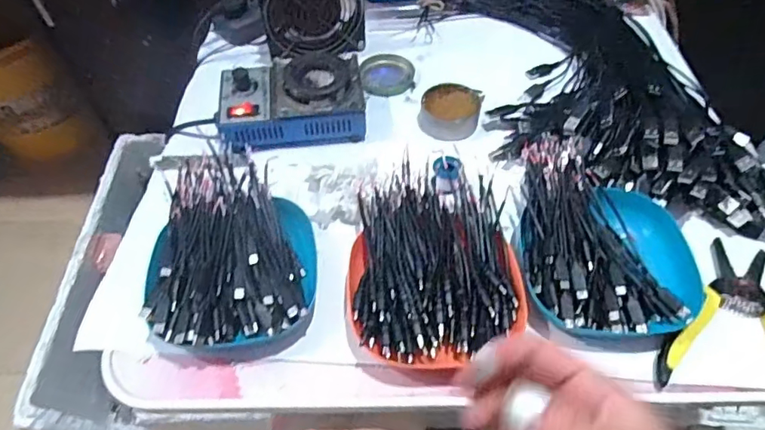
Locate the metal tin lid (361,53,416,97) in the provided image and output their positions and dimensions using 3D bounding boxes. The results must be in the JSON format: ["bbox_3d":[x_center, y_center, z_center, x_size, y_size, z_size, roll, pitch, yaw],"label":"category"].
[{"bbox_3d":[0.006,-0.170,0.626,0.064,0.013,0.062,0,55,1],"label":"metal tin lid"}]

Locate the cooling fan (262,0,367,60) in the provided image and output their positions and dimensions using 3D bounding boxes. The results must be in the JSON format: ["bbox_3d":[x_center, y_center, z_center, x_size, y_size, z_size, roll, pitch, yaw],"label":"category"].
[{"bbox_3d":[-0.080,-0.244,0.606,0.119,0.104,0.046,-8,55,-5],"label":"cooling fan"}]

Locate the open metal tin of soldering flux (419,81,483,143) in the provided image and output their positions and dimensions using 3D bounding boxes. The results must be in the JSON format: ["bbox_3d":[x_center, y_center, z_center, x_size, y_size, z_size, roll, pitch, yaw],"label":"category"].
[{"bbox_3d":[0.075,-0.116,0.568,0.063,0.021,0.079,15,56,11],"label":"open metal tin of soldering flux"}]

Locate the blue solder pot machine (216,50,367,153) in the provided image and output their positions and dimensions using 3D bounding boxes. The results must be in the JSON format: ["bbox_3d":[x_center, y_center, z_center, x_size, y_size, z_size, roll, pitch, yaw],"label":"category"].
[{"bbox_3d":[-0.096,-0.122,0.547,0.152,0.048,0.111,-9,55,-5],"label":"blue solder pot machine"}]

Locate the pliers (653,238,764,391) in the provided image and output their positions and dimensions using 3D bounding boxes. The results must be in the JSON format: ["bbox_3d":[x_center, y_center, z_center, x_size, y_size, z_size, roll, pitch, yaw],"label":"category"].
[{"bbox_3d":[0.291,0.085,0.418,0.119,0.024,0.156,19,57,14],"label":"pliers"}]

